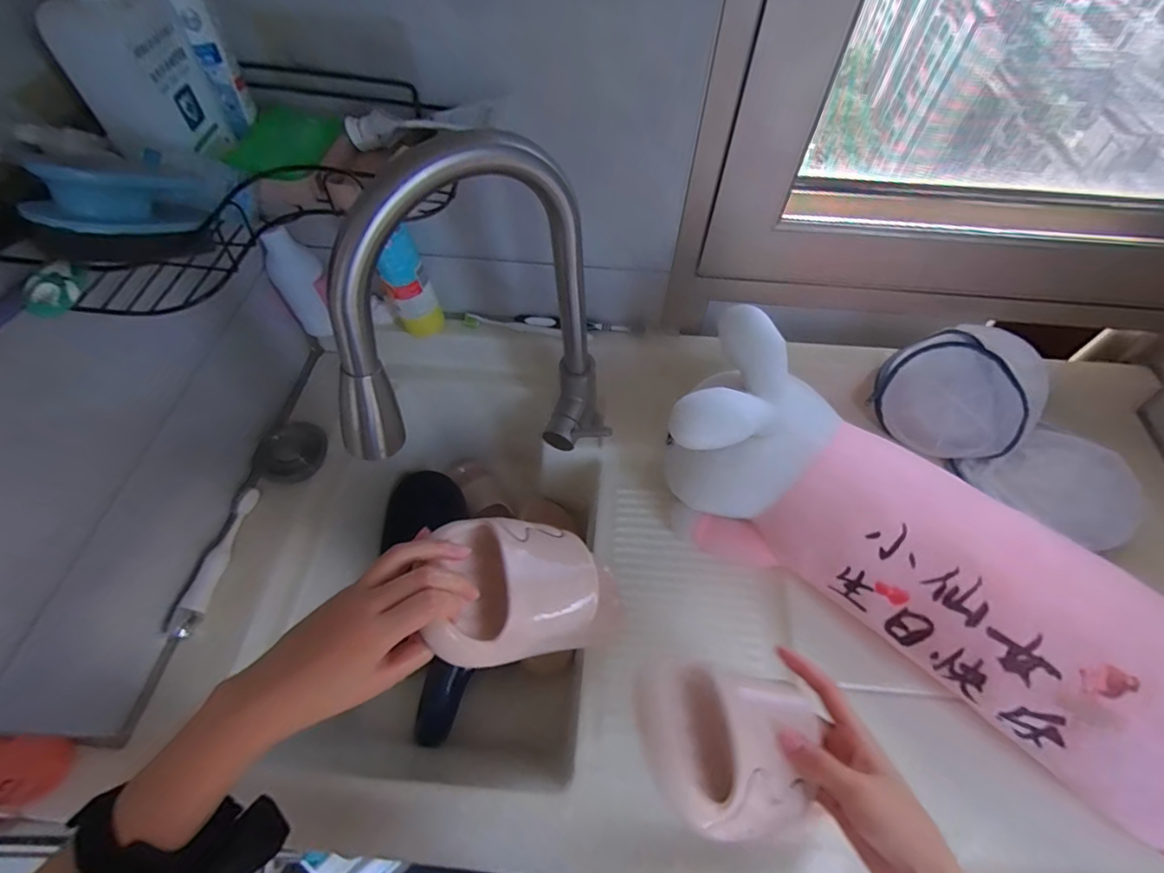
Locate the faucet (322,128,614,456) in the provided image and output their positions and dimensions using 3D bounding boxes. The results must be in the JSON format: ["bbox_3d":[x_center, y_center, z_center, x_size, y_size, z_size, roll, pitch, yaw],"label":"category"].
[{"bbox_3d":[-0.087,-0.071,0.458,0.265,0.368,0.063,-31,63,-19],"label":"faucet"}]

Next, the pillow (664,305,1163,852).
[{"bbox_3d":[0.350,0.145,0.482,0.604,0.179,0.145,37,64,20],"label":"pillow"}]

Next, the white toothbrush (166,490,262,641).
[{"bbox_3d":[-0.405,0.135,0.567,0.021,0.018,0.170,5,58,2],"label":"white toothbrush"}]

